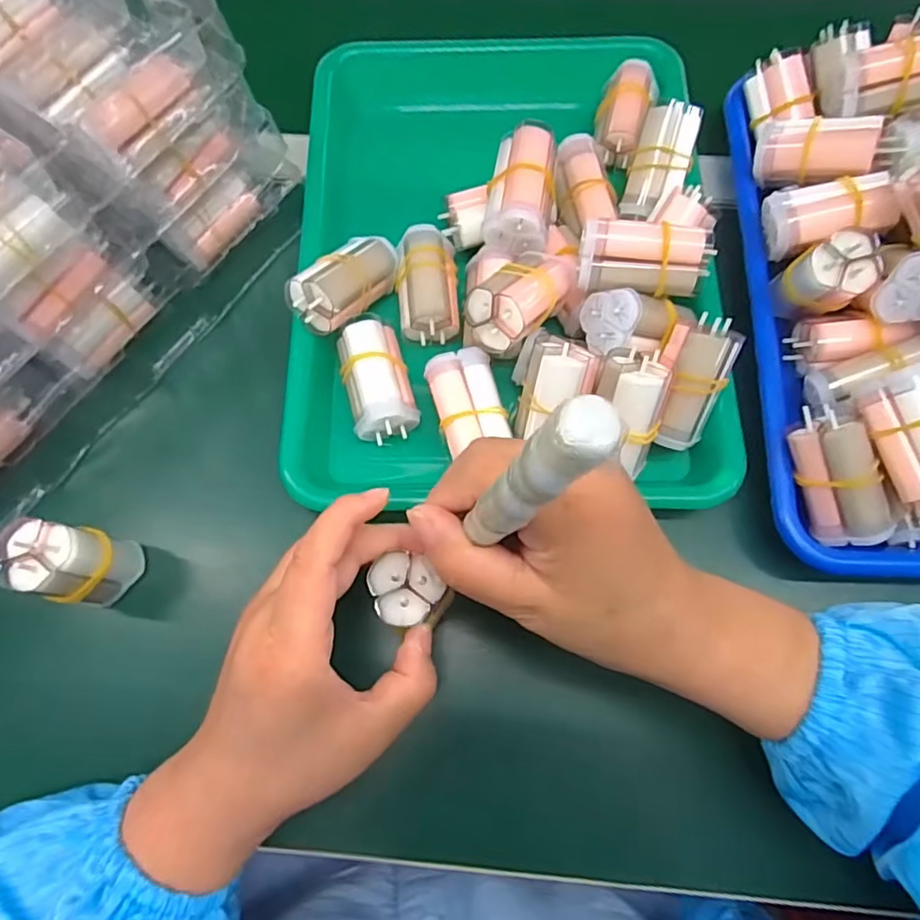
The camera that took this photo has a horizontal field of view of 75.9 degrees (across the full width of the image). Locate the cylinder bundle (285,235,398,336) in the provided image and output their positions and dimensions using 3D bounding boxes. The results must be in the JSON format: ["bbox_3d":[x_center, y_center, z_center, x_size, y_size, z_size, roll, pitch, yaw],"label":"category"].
[{"bbox_3d":[-0.066,-0.104,0.346,0.030,0.029,0.070,39,63,13],"label":"cylinder bundle"}]

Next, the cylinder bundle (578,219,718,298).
[{"bbox_3d":[0.096,-0.106,0.310,0.064,0.027,0.029,2,71,1],"label":"cylinder bundle"}]

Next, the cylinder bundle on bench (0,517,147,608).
[{"bbox_3d":[-0.195,0.054,0.299,0.038,0.062,0.036,3,71,2],"label":"cylinder bundle on bench"}]

